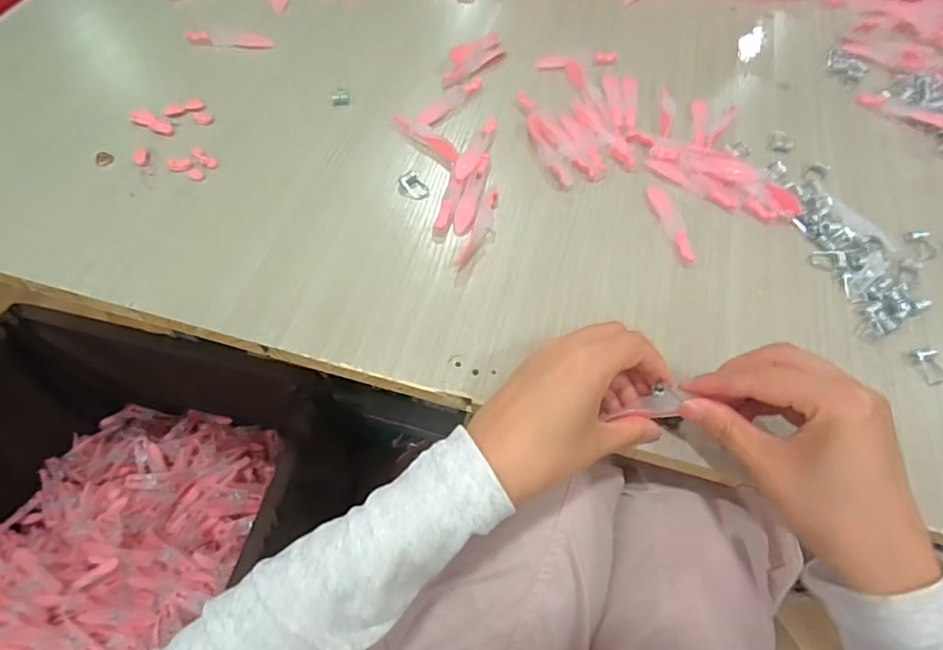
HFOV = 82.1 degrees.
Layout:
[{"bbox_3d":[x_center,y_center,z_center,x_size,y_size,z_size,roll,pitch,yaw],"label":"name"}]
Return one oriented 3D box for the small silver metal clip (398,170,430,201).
[{"bbox_3d":[-0.044,-0.103,0.401,0.019,0.004,0.027,-28,64,-17],"label":"small silver metal clip"}]

